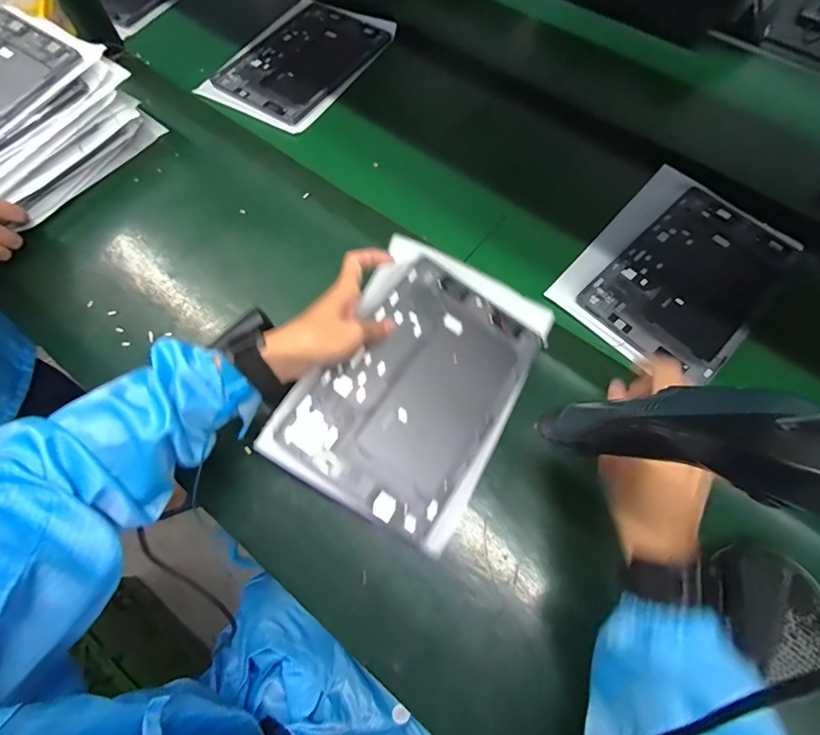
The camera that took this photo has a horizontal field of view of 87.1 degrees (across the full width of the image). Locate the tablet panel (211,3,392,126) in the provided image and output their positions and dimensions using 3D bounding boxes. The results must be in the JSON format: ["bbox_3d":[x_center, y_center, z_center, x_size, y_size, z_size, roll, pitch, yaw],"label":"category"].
[{"bbox_3d":[-0.169,-0.494,0.688,0.176,0.005,0.256,33,71,13],"label":"tablet panel"}]

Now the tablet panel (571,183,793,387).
[{"bbox_3d":[0.341,-0.107,0.519,0.253,0.006,0.160,-42,73,-16],"label":"tablet panel"}]

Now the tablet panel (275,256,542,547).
[{"bbox_3d":[0.014,0.018,0.435,0.175,0.007,0.251,36,68,5],"label":"tablet panel"}]

